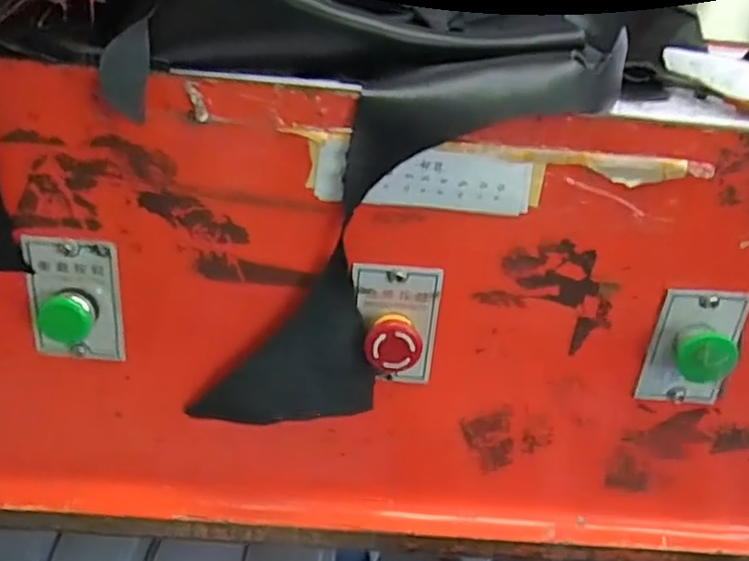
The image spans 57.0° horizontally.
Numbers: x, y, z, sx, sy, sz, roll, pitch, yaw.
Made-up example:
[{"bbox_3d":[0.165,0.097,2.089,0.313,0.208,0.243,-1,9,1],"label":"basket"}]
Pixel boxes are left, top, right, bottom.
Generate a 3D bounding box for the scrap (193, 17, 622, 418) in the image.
[{"bbox_3d":[0.010,-0.020,0.455,0.134,0.356,0.050,25,18,-24],"label":"scrap"}]

